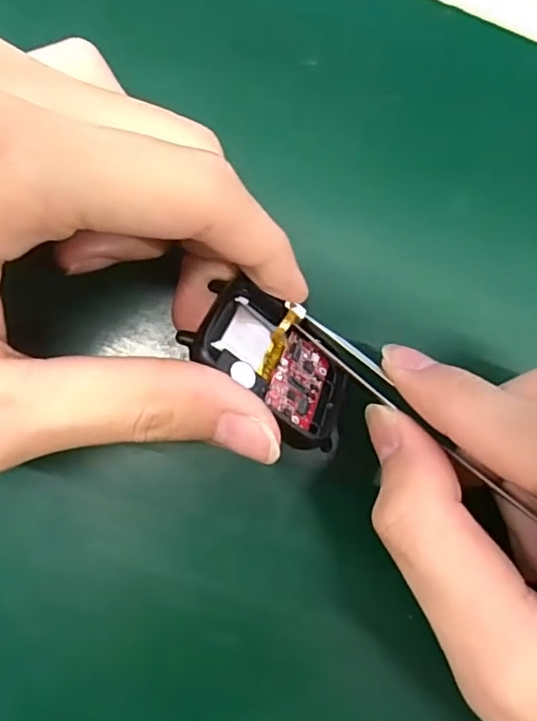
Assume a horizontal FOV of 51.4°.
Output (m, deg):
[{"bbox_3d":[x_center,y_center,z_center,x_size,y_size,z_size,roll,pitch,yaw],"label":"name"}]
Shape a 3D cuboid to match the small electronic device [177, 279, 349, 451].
[{"bbox_3d":[0.003,0.000,0.149,0.047,0.007,0.036,41,41,-12],"label":"small electronic device"}]

